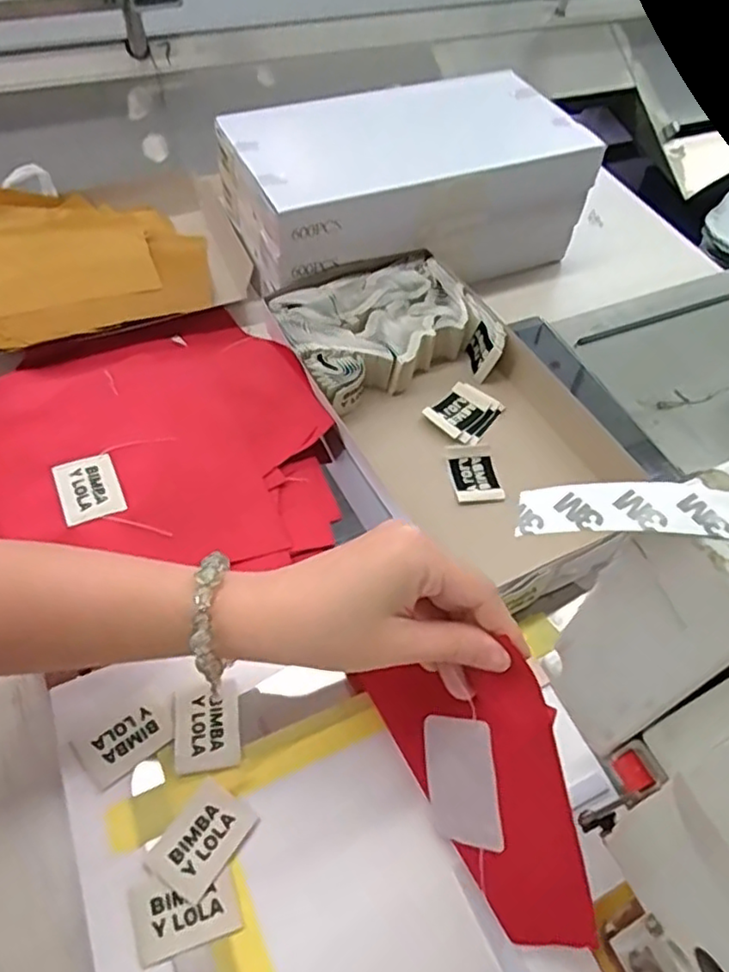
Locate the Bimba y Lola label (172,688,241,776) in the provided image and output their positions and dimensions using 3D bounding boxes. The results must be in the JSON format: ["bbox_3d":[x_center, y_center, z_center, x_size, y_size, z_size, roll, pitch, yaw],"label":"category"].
[{"bbox_3d":[-0.089,0.135,0.369,0.035,0.006,0.044,-6,56,-9],"label":"Bimba y Lola label"}]

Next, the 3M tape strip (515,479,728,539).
[{"bbox_3d":[0.071,0.006,0.180,0.057,0.007,0.015,-1,49,20],"label":"3M tape strip"}]

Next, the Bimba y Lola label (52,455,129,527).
[{"bbox_3d":[-0.171,0.002,0.409,0.036,0.004,0.047,-17,61,-26],"label":"Bimba y Lola label"}]

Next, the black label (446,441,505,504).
[{"bbox_3d":[0.080,-0.010,0.487,0.035,0.007,0.053,-7,56,-9],"label":"black label"}]

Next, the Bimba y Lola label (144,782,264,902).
[{"bbox_3d":[-0.083,0.181,0.337,0.035,0.004,0.049,31,58,18],"label":"Bimba y Lola label"}]

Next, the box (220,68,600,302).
[{"bbox_3d":[0.036,-0.276,0.635,0.315,0.142,0.170,-19,59,-17],"label":"box"}]

